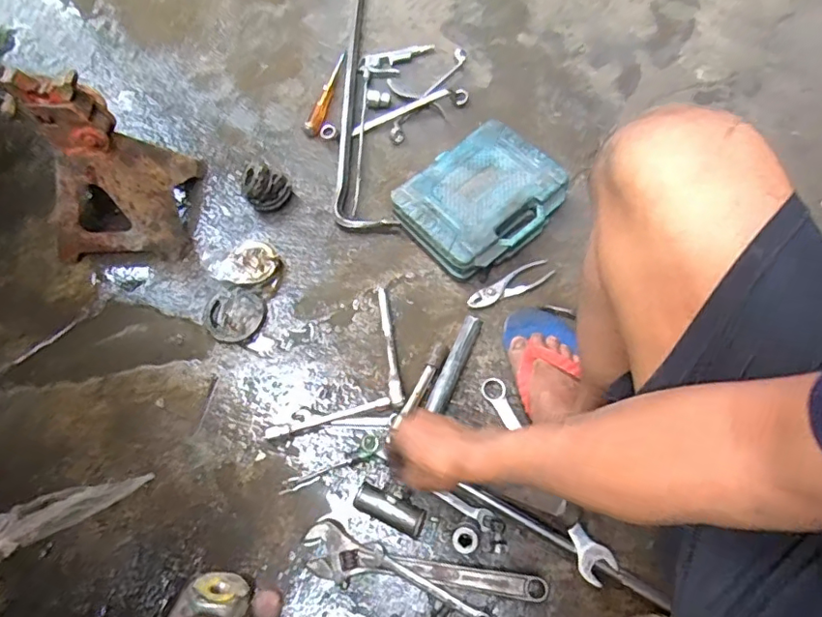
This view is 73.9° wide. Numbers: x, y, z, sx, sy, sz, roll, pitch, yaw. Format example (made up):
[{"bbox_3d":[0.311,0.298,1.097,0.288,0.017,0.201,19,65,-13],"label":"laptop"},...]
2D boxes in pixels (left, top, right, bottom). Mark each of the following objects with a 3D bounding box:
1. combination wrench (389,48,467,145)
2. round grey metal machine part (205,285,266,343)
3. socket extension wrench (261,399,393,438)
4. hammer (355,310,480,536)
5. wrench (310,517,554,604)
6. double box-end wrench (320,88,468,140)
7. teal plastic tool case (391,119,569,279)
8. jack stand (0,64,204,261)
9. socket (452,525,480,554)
[{"bbox_3d":[0.034,-0.387,0.984,0.028,0.012,0.247,30,69,10],"label":"combination wrench"},{"bbox_3d":[-0.264,0.008,0.813,0.087,0.015,0.083,1,67,-2],"label":"round grey metal machine part"},{"bbox_3d":[-0.114,0.149,0.753,0.170,0.014,0.015,-14,68,-8],"label":"socket extension wrench"},{"bbox_3d":[0.035,0.147,0.752,0.089,0.029,0.307,26,68,9],"label":"hammer"},{"bbox_3d":[0.014,0.322,0.673,0.296,0.032,0.068,11,67,2],"label":"wrench"},{"bbox_3d":[-0.027,-0.347,0.969,0.276,0.019,0.036,-20,69,-10],"label":"double box-end wrench"},{"bbox_3d":[0.112,-0.172,0.870,0.242,0.063,0.194,-37,73,-16],"label":"teal plastic tool case"},{"bbox_3d":[-0.442,-0.202,0.767,0.200,0.258,0.168,-4,67,-4],"label":"jack stand"},{"bbox_3d":[0.066,0.289,0.683,0.032,0.041,0.030,1,66,-1],"label":"socket"}]

